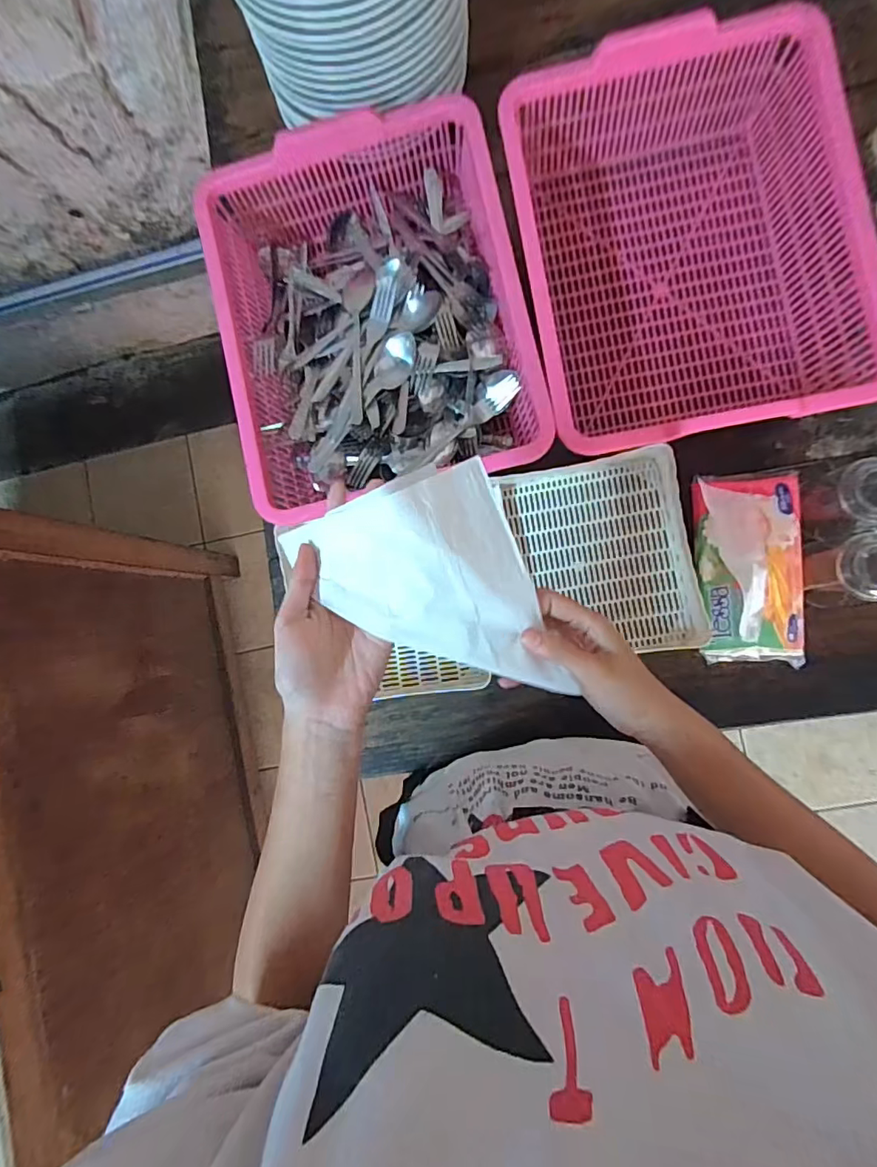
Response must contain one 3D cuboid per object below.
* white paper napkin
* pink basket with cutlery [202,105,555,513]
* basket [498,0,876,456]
[{"bbox_3d":[0.000,0.017,0.341,0.126,0.036,0.162,-25,103,-4],"label":"white paper napkin"},{"bbox_3d":[-0.069,-0.289,0.602,0.309,0.101,0.379,-12,85,6],"label":"pink basket with cutlery"},{"bbox_3d":[0.245,-0.334,0.569,0.303,0.129,0.387,-9,86,6],"label":"basket"}]

